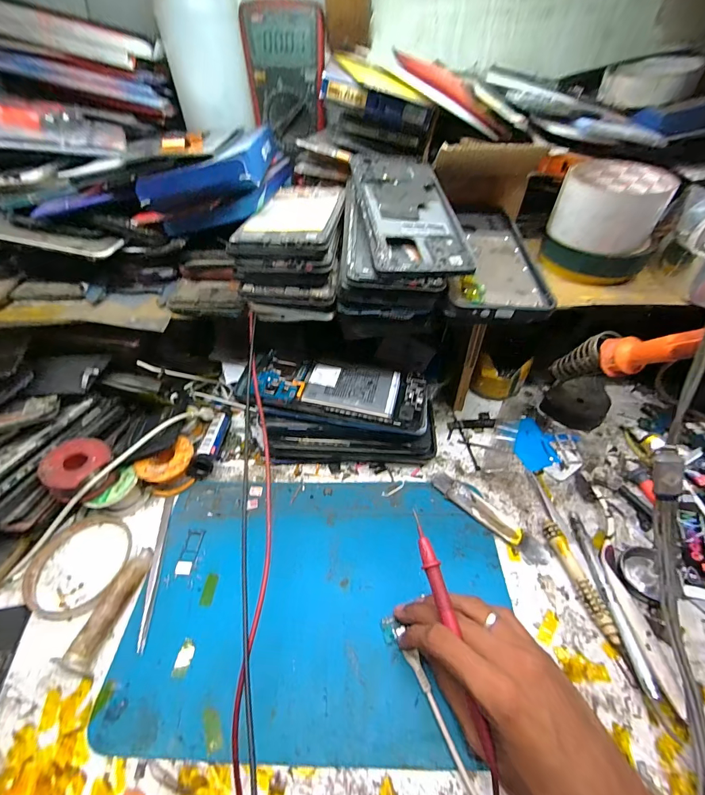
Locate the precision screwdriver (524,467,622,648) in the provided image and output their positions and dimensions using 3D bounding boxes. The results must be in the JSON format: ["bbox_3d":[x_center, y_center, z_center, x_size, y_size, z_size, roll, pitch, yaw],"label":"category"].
[{"bbox_3d":[0.179,0.125,0.310,0.017,0.013,0.142,-4,46,-1],"label":"precision screwdriver"}]

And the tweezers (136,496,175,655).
[{"bbox_3d":[-0.169,0.143,0.312,0.009,0.004,0.128,-9,46,-6],"label":"tweezers"}]

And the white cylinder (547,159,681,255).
[{"bbox_3d":[0.227,-0.171,0.318,0.079,0.045,0.079,28,54,25],"label":"white cylinder"}]

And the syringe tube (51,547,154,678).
[{"bbox_3d":[-0.188,0.163,0.285,0.016,0.019,0.088,10,47,12],"label":"syringe tube"}]

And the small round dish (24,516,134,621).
[{"bbox_3d":[-0.234,0.144,0.313,0.080,0.012,0.080,7,47,10],"label":"small round dish"}]

